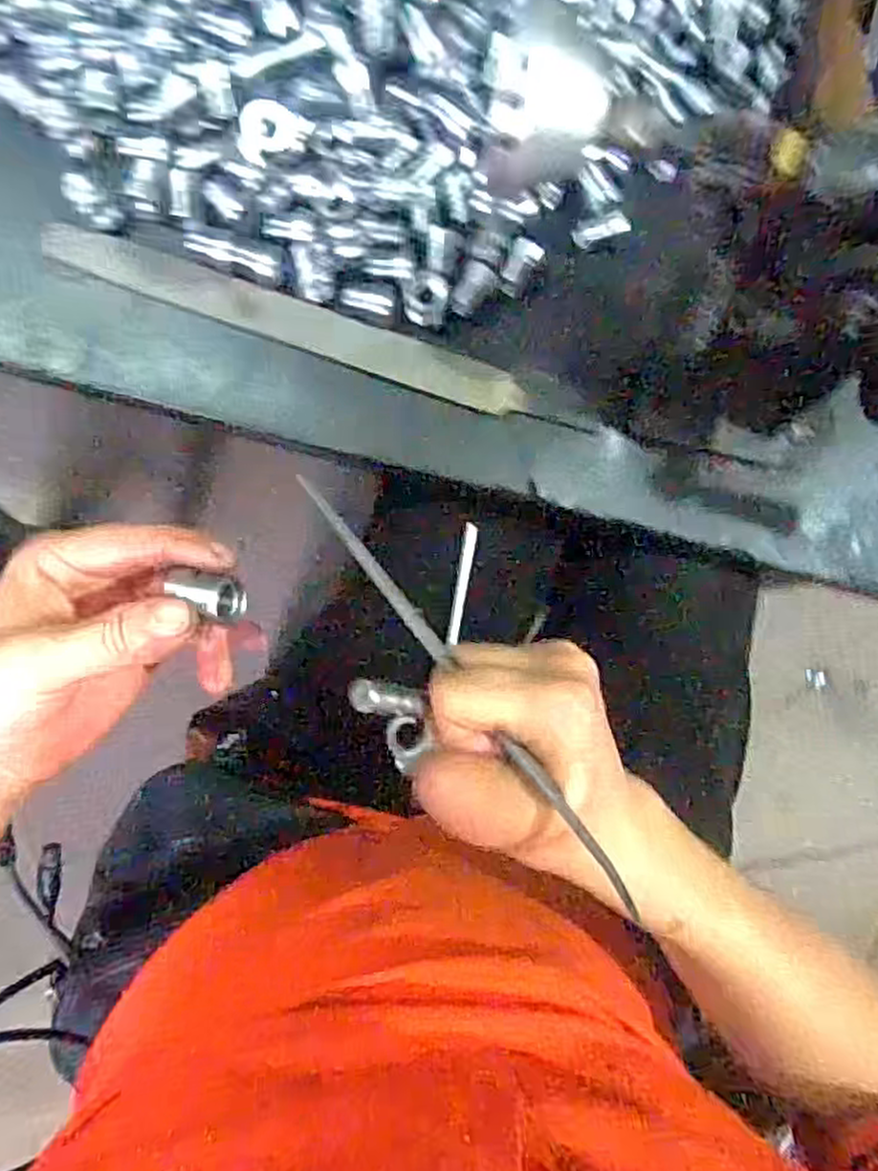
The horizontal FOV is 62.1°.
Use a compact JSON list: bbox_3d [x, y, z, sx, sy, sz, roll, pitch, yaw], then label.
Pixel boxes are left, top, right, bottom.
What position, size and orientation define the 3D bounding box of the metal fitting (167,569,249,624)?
[{"bbox_3d":[-0.081,0.003,0.257,0.025,0.014,0.015,22,81,-3],"label":"metal fitting"}]

